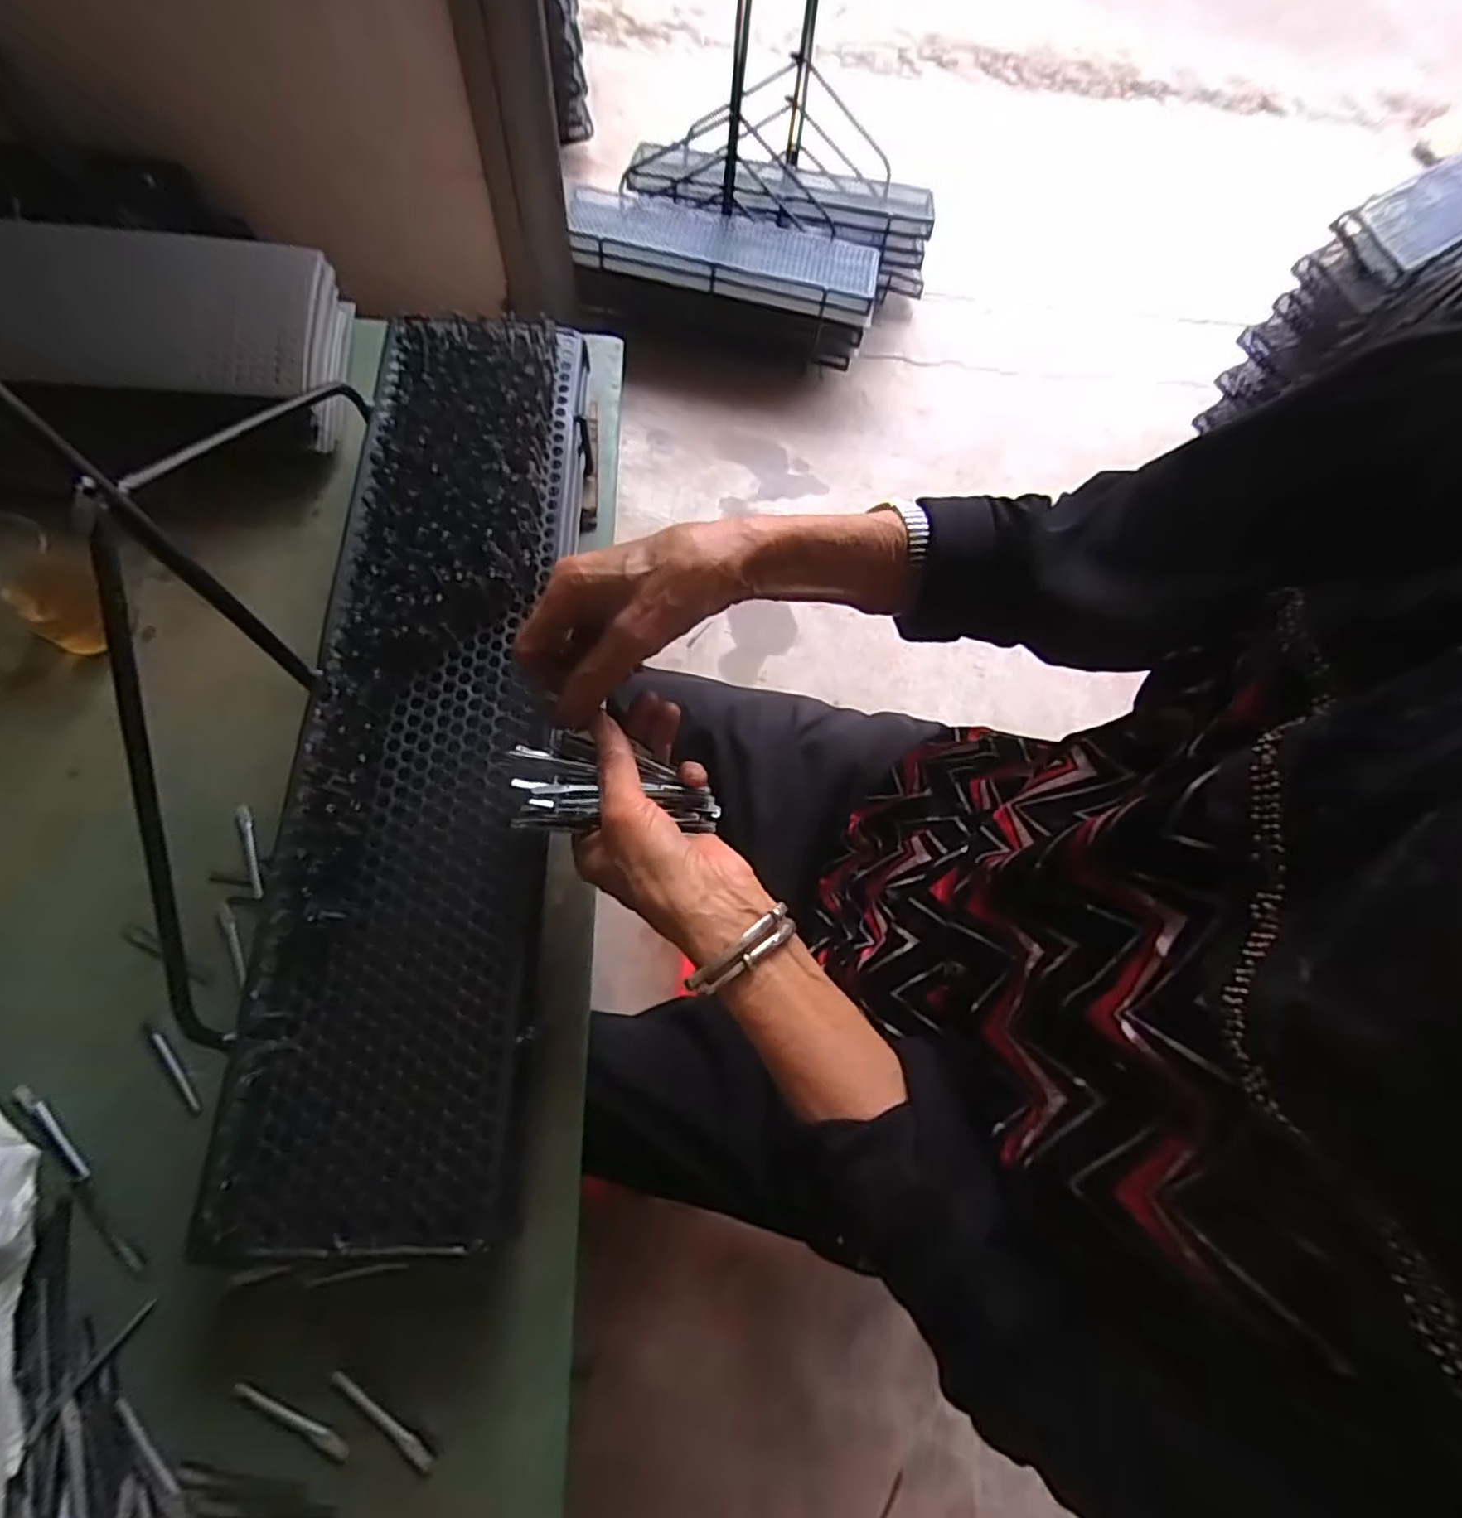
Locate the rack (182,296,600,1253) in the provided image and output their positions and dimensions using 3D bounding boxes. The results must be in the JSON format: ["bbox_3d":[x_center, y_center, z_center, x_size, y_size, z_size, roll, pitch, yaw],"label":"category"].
[{"bbox_3d":[-0.183,-0.038,0.421,0.144,0.055,0.590,4,74,-9],"label":"rack"}]

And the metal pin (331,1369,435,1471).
[{"bbox_3d":[-0.184,0.348,0.348,0.069,0.004,0.007,36,70,7],"label":"metal pin"}]

